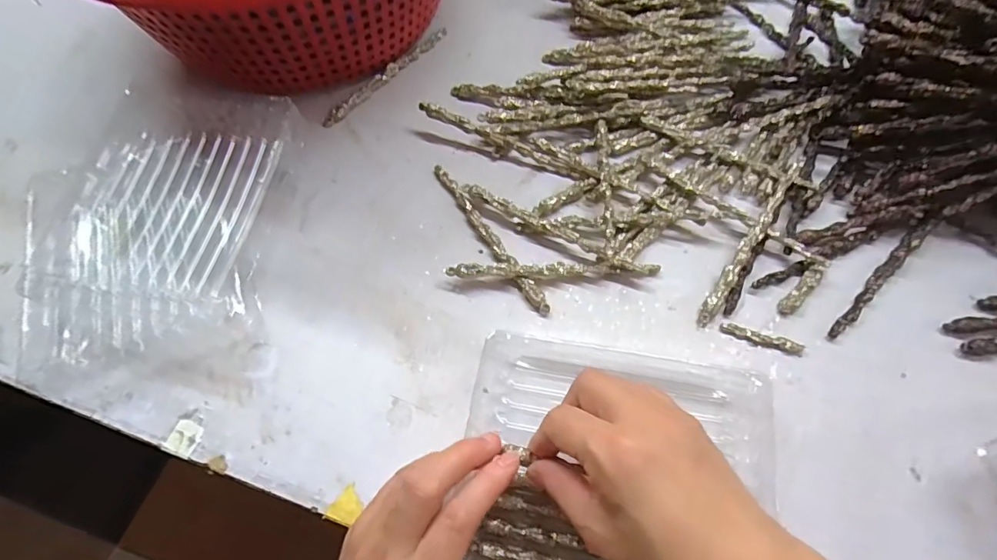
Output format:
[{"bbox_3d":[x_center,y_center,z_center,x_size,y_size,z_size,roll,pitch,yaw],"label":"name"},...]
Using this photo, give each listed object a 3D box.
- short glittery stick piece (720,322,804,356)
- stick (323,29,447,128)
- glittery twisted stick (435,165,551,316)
[{"bbox_3d":[0.183,0.041,0.349,0.054,0.005,0.009,17,66,9],"label":"short glittery stick piece"},{"bbox_3d":[-0.102,-0.192,0.466,0.012,0.010,0.156,36,70,17],"label":"stick"},{"bbox_3d":[-0.008,-0.034,0.385,0.011,0.010,0.151,-32,68,-13],"label":"glittery twisted stick"}]

